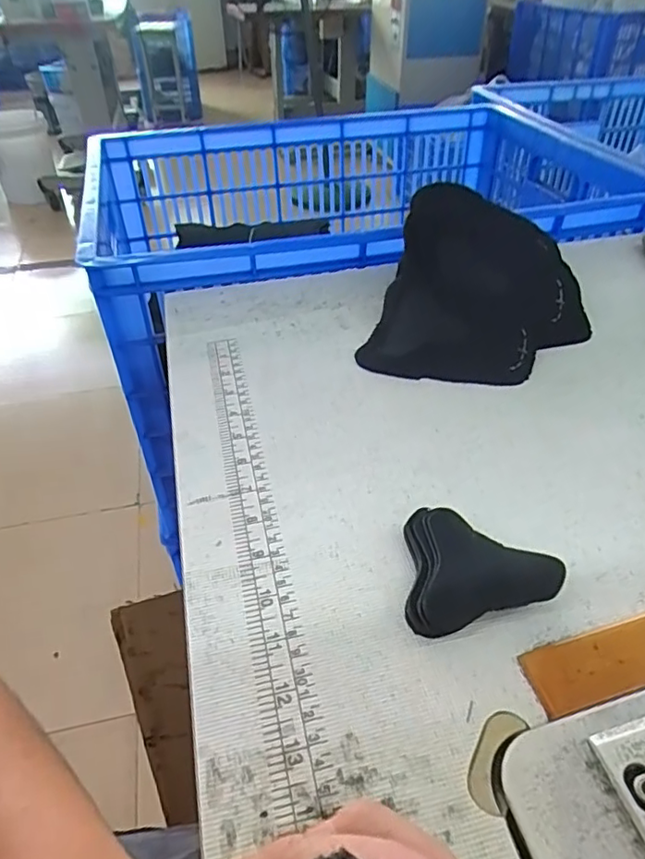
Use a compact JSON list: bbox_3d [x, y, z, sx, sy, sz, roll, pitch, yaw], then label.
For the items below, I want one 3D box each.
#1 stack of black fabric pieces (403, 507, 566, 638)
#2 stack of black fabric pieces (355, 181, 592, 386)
[{"bbox_3d":[0.073,0.069,0.300,0.073,0.026,0.064,-9,40,-10],"label":"stack of black fabric pieces"},{"bbox_3d":[0.138,-0.130,0.487,0.167,0.080,0.224,12,41,15],"label":"stack of black fabric pieces"}]

